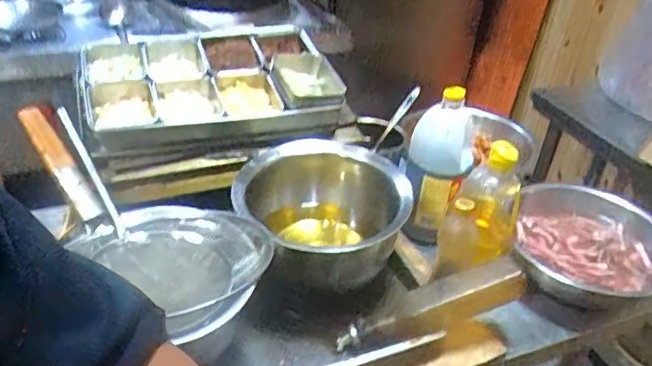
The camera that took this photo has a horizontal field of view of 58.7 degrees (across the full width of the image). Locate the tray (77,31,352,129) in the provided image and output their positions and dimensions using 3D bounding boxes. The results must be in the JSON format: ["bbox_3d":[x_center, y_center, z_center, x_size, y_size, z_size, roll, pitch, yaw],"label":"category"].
[{"bbox_3d":[-0.226,-0.215,1.113,0.444,0.077,0.303,-5,35,-15],"label":"tray"}]

